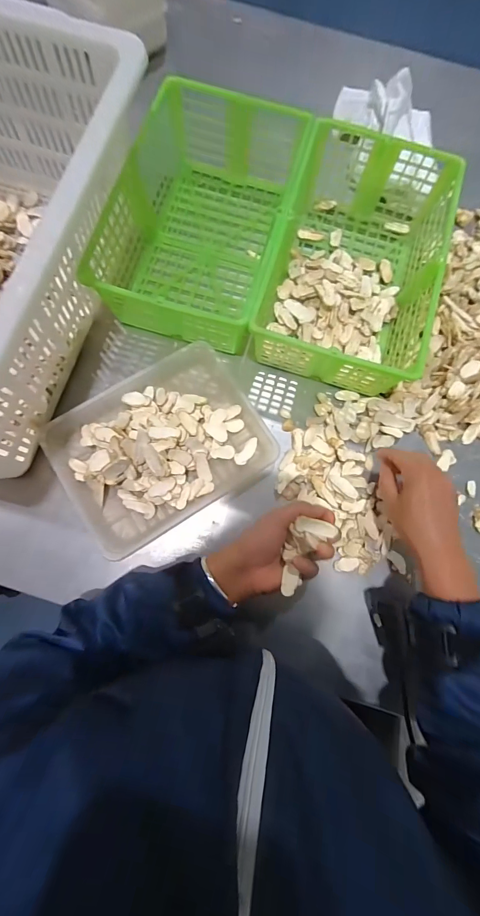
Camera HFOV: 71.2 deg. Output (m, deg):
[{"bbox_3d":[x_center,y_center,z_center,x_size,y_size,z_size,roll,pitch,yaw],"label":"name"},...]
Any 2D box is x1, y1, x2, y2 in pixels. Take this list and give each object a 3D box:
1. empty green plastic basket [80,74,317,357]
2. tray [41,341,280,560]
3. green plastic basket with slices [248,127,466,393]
[{"bbox_3d":[-0.042,-0.341,0.479,0.217,0.103,0.347,17,78,2],"label":"empty green plastic basket"},{"bbox_3d":[-0.104,-0.019,0.436,0.261,0.049,0.203,-32,81,-8],"label":"tray"},{"bbox_3d":[0.161,-0.281,0.473,0.211,0.097,0.365,16,78,2],"label":"green plastic basket with slices"}]

